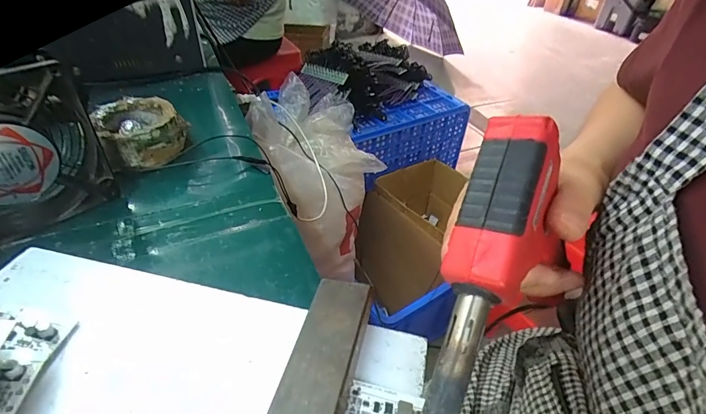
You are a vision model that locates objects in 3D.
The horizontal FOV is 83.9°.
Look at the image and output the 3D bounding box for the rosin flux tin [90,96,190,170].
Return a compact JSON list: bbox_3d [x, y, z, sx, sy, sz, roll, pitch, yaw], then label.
[{"bbox_3d":[-0.211,-0.074,0.391,0.079,0.041,0.081,-27,48,-31],"label":"rosin flux tin"}]

